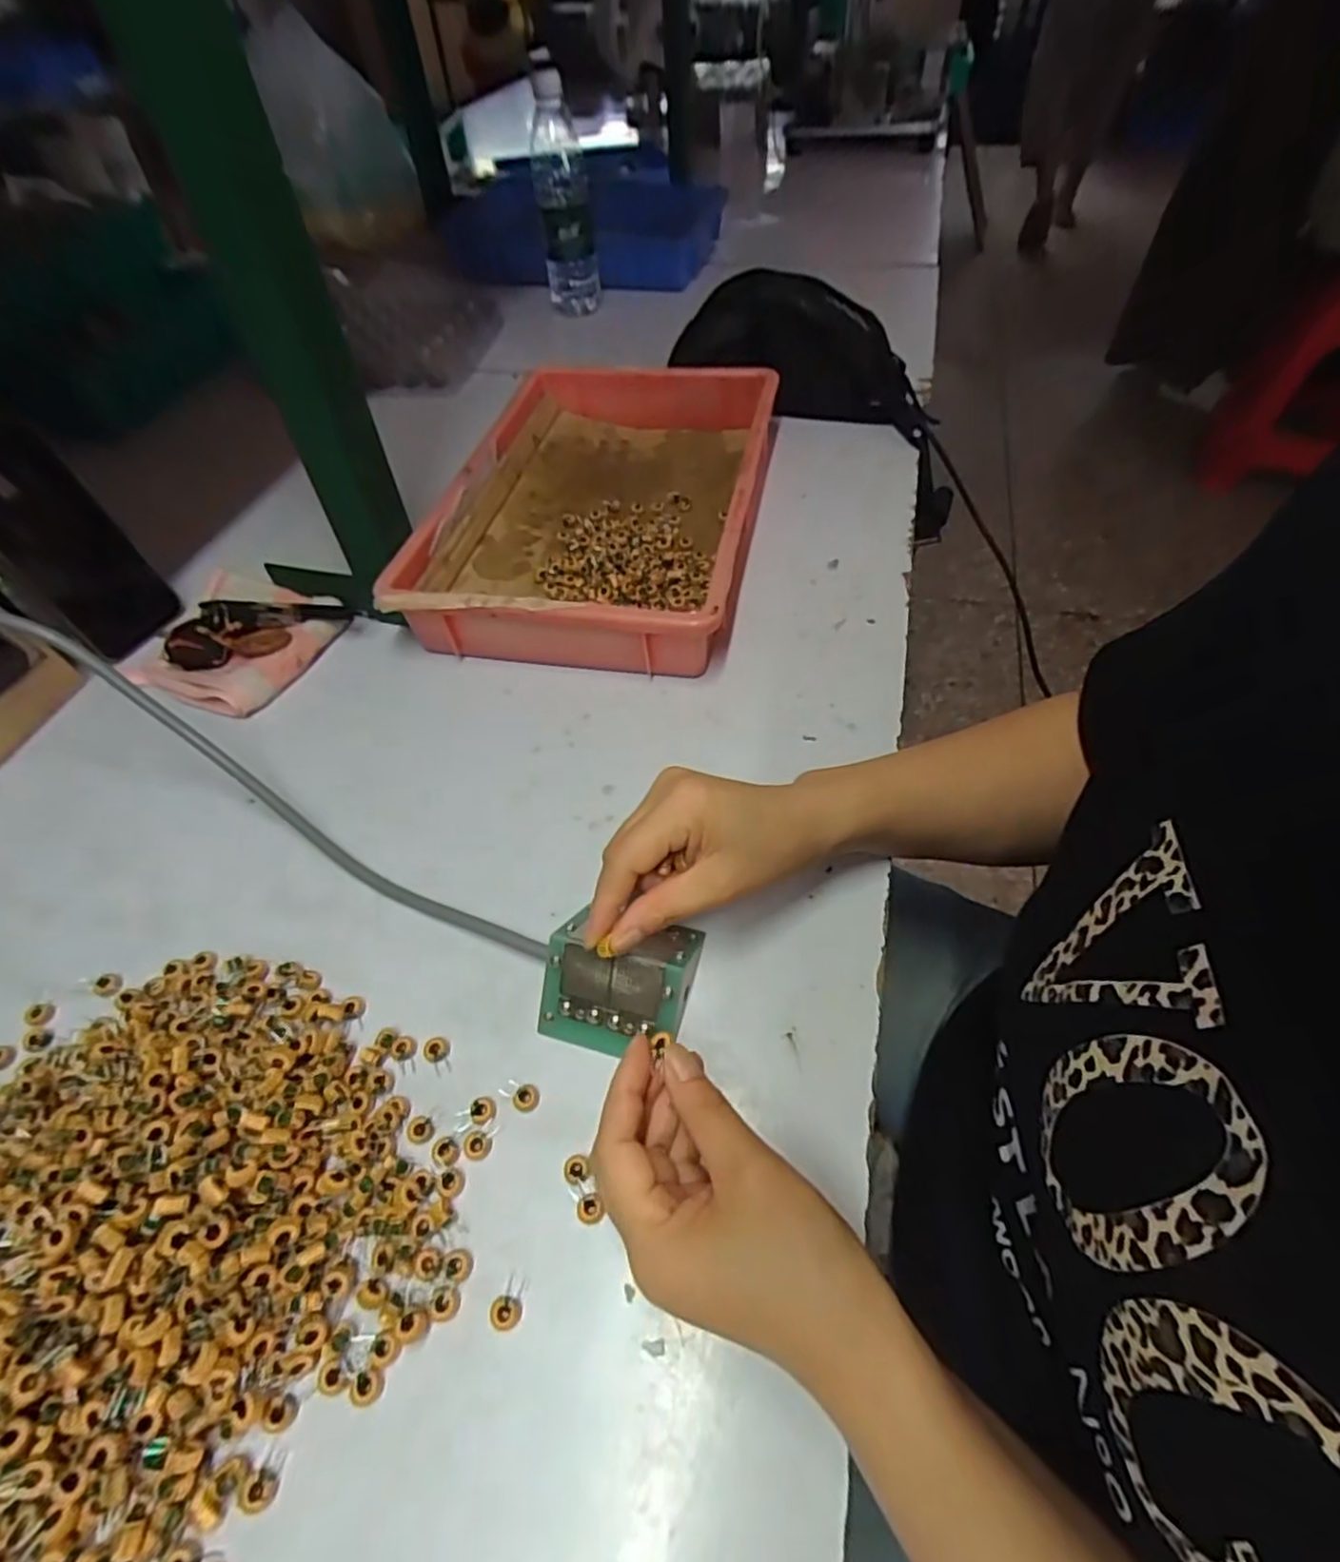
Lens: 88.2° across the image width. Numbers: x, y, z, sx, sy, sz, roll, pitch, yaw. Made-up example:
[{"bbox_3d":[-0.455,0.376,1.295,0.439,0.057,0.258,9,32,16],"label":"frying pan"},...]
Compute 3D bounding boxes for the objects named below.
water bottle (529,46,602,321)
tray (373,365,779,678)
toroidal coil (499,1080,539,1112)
[{"bbox_3d":[-0.128,-0.703,0.841,0.065,0.209,0.071,3,53,6],"label":"water bottle"},{"bbox_3d":[-0.049,-0.236,0.581,0.238,0.064,0.359,7,54,9],"label":"tray"},{"bbox_3d":[-0.071,0.149,0.330,0.018,0.006,0.012,34,62,25],"label":"toroidal coil"}]

